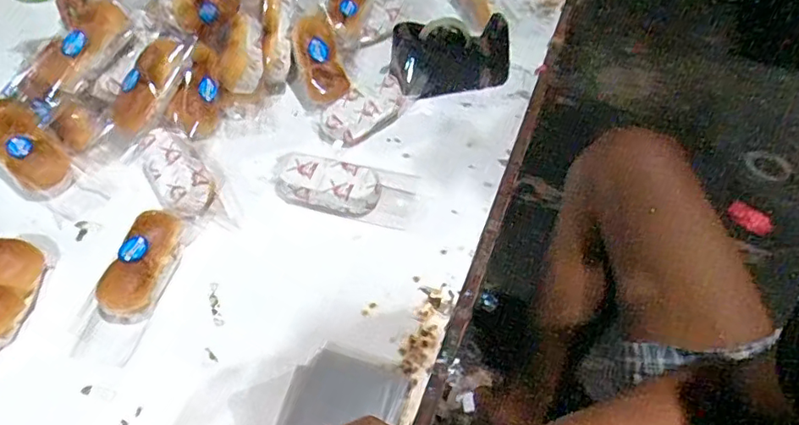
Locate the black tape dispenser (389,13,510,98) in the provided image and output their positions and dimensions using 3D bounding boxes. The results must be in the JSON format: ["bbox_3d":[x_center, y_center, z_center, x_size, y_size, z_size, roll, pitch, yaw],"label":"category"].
[{"bbox_3d":[0.088,-0.268,0.954,0.212,0.102,0.083,-1,53,-3],"label":"black tape dispenser"}]

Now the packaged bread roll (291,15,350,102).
[{"bbox_3d":[-0.125,-0.252,0.908,0.076,0.135,0.044,-25,21,-19],"label":"packaged bread roll"}]

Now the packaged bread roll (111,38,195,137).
[{"bbox_3d":[-0.374,-0.200,0.828,0.065,0.054,0.168,26,81,17],"label":"packaged bread roll"}]

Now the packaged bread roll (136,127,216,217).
[{"bbox_3d":[-0.318,-0.053,0.794,0.077,0.055,0.154,-29,59,-21],"label":"packaged bread roll"}]

